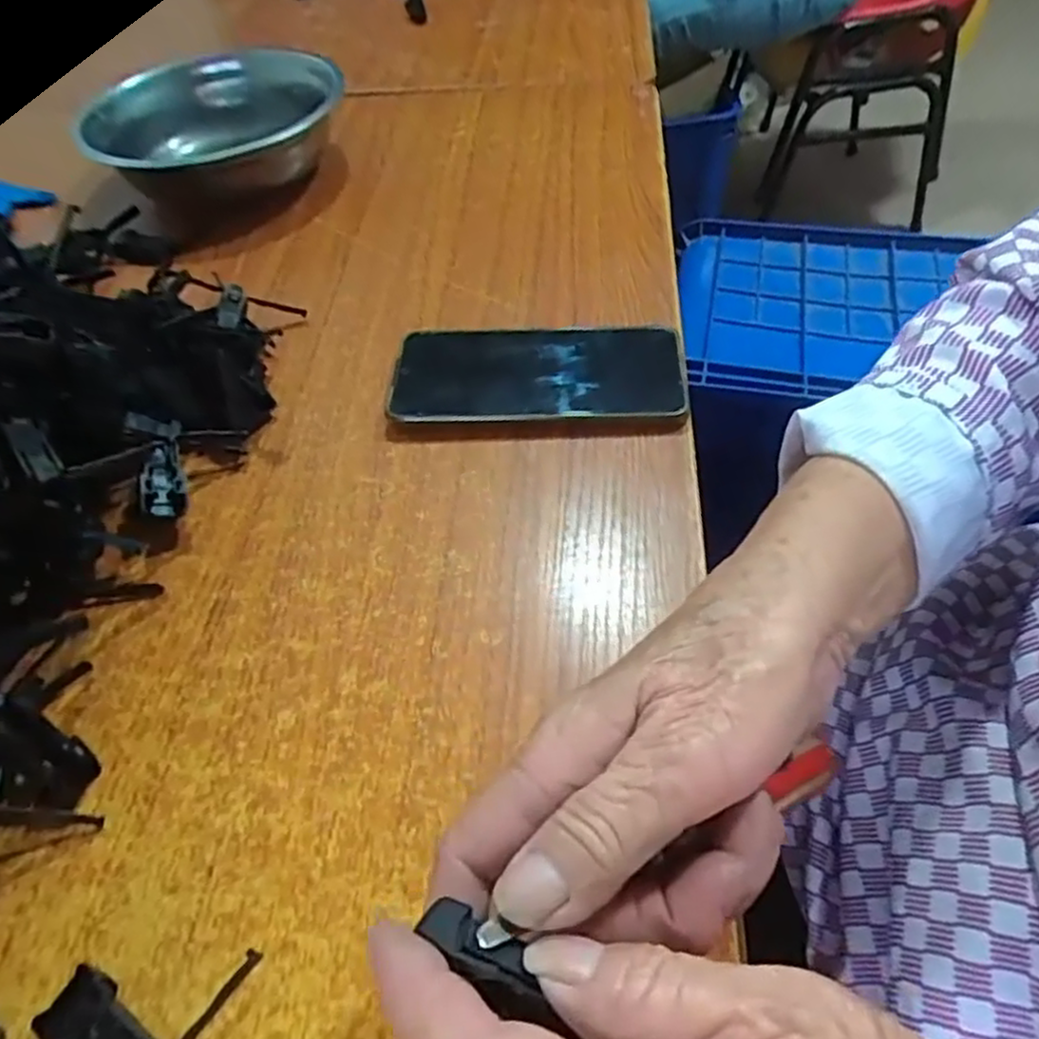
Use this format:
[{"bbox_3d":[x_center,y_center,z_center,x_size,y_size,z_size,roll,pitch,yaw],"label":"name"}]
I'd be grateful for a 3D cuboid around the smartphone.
[{"bbox_3d":[0.010,-0.086,0.417,0.162,0.016,0.078,-1,51,4],"label":"smartphone"}]

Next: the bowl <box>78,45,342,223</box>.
[{"bbox_3d":[-0.244,-0.326,0.606,0.179,0.069,0.191,-3,51,3],"label":"bowl"}]

